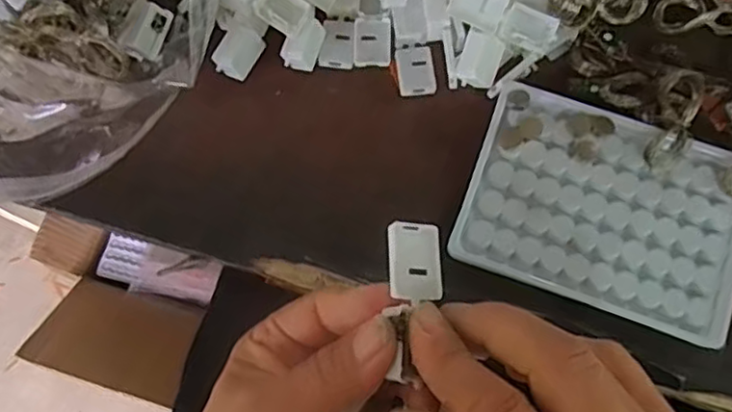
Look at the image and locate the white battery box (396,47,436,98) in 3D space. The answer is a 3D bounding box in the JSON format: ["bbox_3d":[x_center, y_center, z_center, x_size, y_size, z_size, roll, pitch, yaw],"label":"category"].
[{"bbox_3d":[0.027,-0.072,0.350,0.020,0.004,0.026,-6,75,-2],"label":"white battery box"}]

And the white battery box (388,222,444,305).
[{"bbox_3d":[0.018,0.020,0.234,0.021,0.005,0.028,7,74,-24],"label":"white battery box"}]

